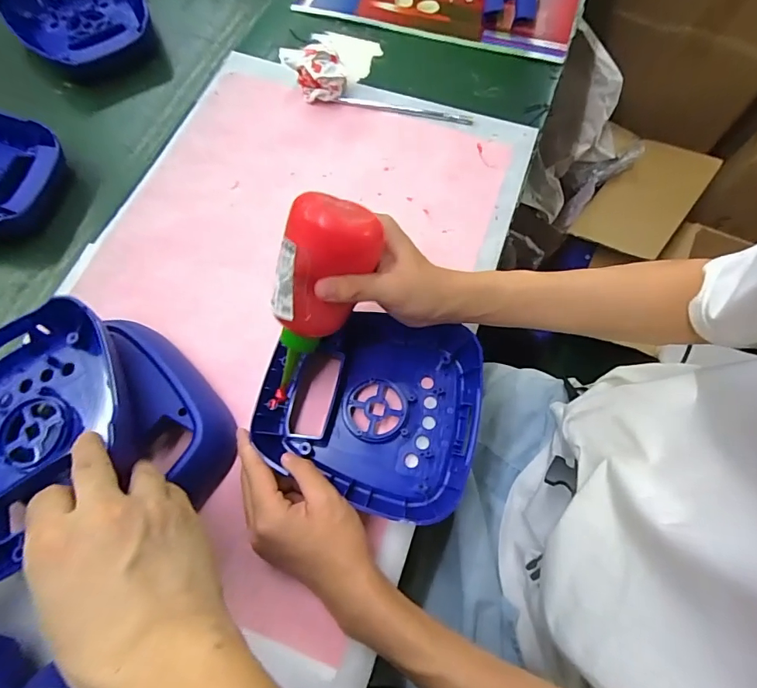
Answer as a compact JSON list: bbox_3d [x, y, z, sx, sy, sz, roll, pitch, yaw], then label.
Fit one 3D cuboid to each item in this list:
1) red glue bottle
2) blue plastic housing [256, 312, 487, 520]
[{"bbox_3d":[-0.051,-0.020,0.331,0.055,0.042,0.168,25,115,9],"label":"red glue bottle"},{"bbox_3d":[-0.007,0.050,0.387,0.182,0.045,0.171,11,71,4],"label":"blue plastic housing"}]

